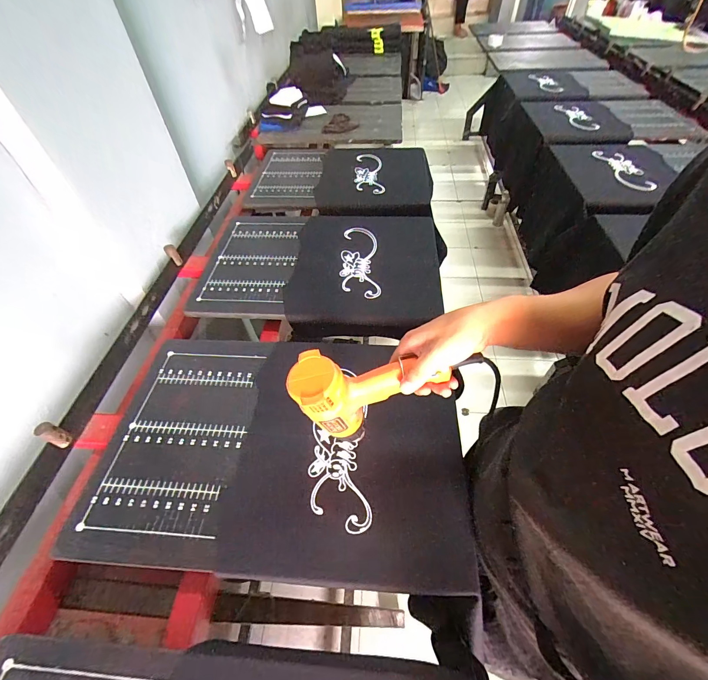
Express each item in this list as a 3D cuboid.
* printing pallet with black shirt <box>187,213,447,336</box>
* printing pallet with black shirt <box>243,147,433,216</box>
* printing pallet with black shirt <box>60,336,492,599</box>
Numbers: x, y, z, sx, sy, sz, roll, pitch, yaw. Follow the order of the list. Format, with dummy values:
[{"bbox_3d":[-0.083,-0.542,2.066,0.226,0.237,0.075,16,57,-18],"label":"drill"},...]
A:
[{"bbox_3d":[-0.088,-0.203,0.872,0.611,0.037,0.440,5,51,7],"label":"printing pallet with black shirt"},{"bbox_3d":[-0.048,-0.540,1.214,0.638,0.145,0.449,6,51,8],"label":"printing pallet with black shirt"},{"bbox_3d":[-0.134,0.159,0.567,0.597,0.026,0.404,0,51,3],"label":"printing pallet with black shirt"}]

